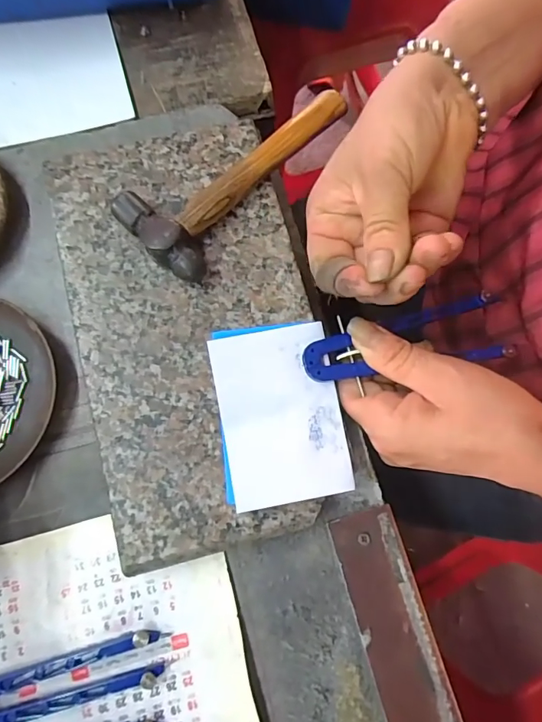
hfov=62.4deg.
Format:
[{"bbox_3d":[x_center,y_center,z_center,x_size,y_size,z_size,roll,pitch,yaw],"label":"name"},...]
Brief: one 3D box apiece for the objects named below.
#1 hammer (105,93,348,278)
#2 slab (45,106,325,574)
[{"bbox_3d":[-0.022,-0.118,0.265,0.063,0.021,0.151,39,78,6],"label":"hammer"},{"bbox_3d":[-0.045,-0.035,0.269,0.134,0.027,0.270,-15,78,-5],"label":"slab"}]

